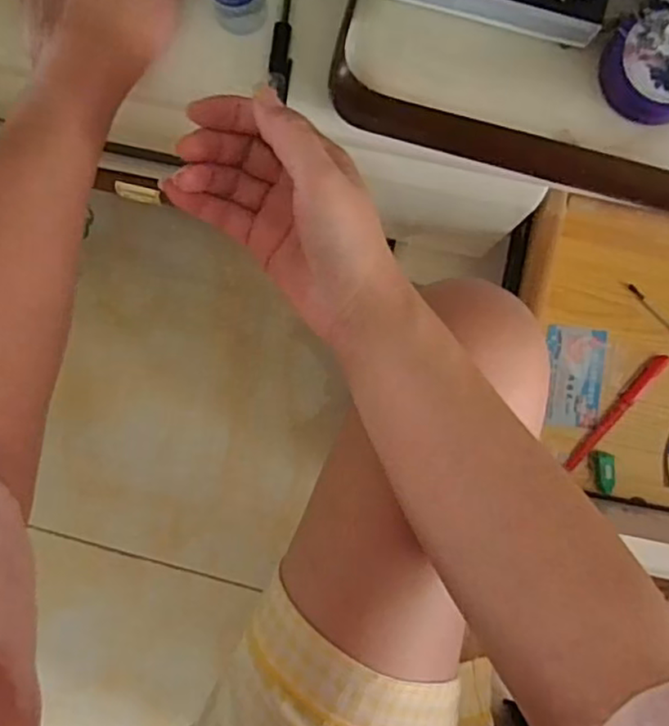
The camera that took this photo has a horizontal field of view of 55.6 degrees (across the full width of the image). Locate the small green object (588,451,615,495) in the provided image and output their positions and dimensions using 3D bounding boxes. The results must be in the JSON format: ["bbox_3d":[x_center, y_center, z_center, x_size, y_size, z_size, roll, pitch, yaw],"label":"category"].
[{"bbox_3d":[0.245,0.099,0.575,0.017,0.019,0.039,-14,88,-1],"label":"small green object"}]

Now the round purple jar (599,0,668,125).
[{"bbox_3d":[0.157,-0.143,0.300,0.053,0.018,0.051,-14,88,-1],"label":"round purple jar"}]

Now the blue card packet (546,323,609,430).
[{"bbox_3d":[0.222,0.013,0.584,0.053,0.008,0.090,4,91,2],"label":"blue card packet"}]

